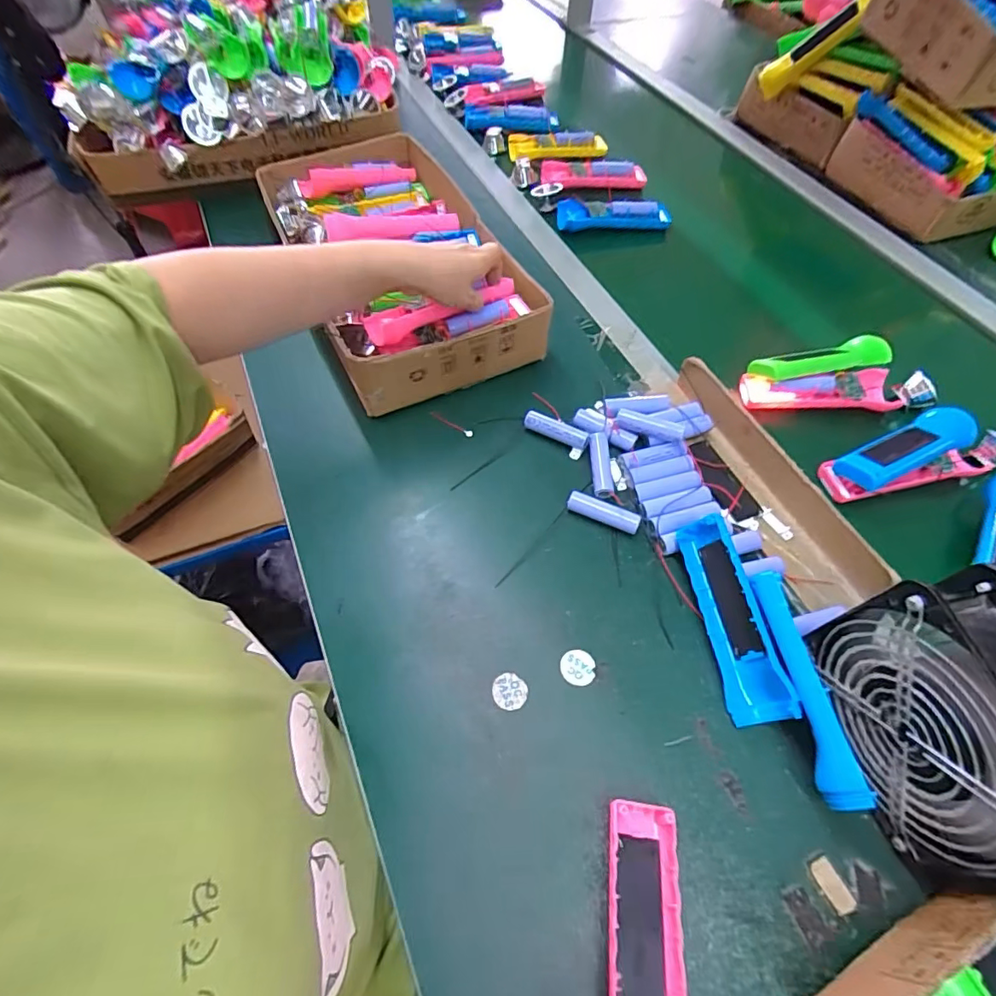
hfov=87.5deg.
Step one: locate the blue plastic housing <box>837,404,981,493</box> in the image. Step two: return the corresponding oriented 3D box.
[{"bbox_3d":[0.397,-0.052,0.495,0.161,0.021,0.042,-24,61,-15],"label":"blue plastic housing"}]

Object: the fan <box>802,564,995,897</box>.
[{"bbox_3d":[0.273,0.139,0.319,0.063,0.149,0.157,-10,59,-7],"label":"fan"}]

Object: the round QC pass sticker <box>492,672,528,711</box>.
[{"bbox_3d":[0.009,0.148,0.398,0.027,0.004,0.026,0,58,-1],"label":"round QC pass sticker"}]

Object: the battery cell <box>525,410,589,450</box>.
[{"bbox_3d":[0.059,-0.068,0.524,0.067,0.021,0.023,21,60,12],"label":"battery cell"}]

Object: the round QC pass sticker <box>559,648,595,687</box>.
[{"bbox_3d":[0.063,0.134,0.411,0.026,0.004,0.026,-1,63,1],"label":"round QC pass sticker"}]

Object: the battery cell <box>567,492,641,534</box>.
[{"bbox_3d":[0.096,0.014,0.476,0.066,0.016,0.017,22,60,13],"label":"battery cell"}]

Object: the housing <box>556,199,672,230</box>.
[{"bbox_3d":[0.161,-0.393,0.721,0.155,0.027,0.036,2,58,0],"label":"housing"}]

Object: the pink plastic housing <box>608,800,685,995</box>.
[{"bbox_3d":[0.088,0.271,0.310,0.049,0.025,0.152,9,58,5],"label":"pink plastic housing"}]

